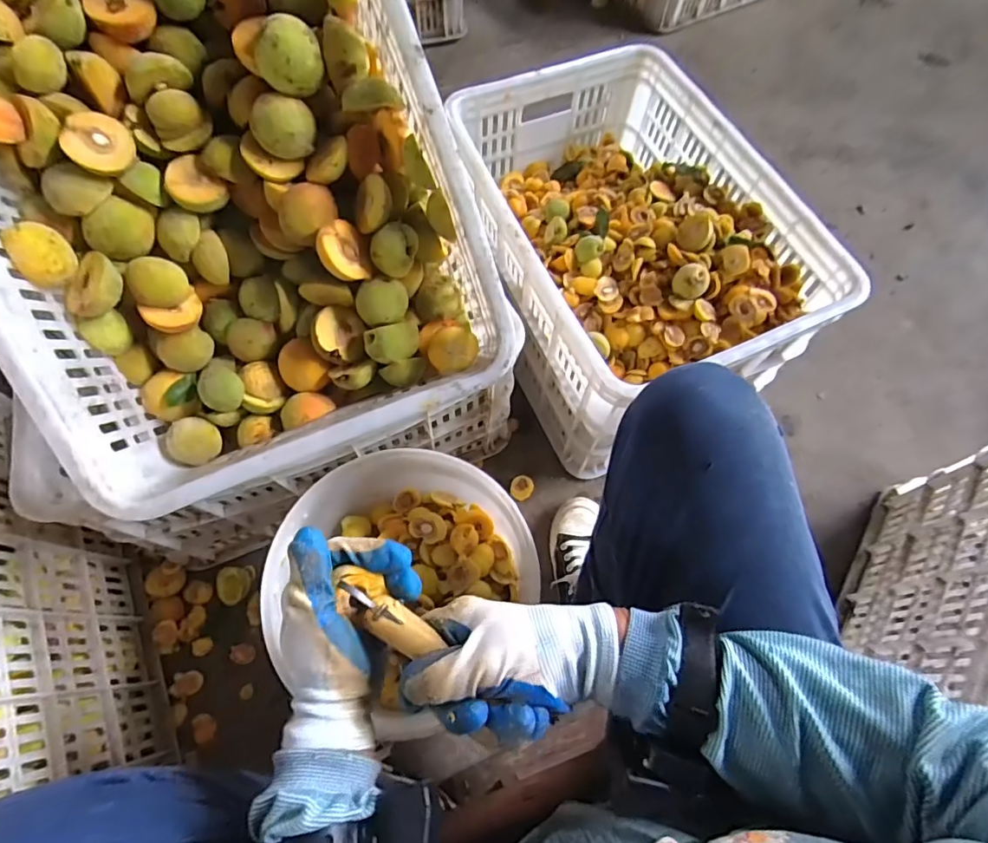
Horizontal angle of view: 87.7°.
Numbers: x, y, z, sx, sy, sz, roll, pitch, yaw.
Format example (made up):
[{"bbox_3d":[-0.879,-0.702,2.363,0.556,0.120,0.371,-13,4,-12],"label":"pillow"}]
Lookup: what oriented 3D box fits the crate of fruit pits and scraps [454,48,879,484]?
[{"bbox_3d":[0.178,-0.235,0.782,0.352,0.302,0.509,-23,67,-11],"label":"crate of fruit pits and scraps"}]

